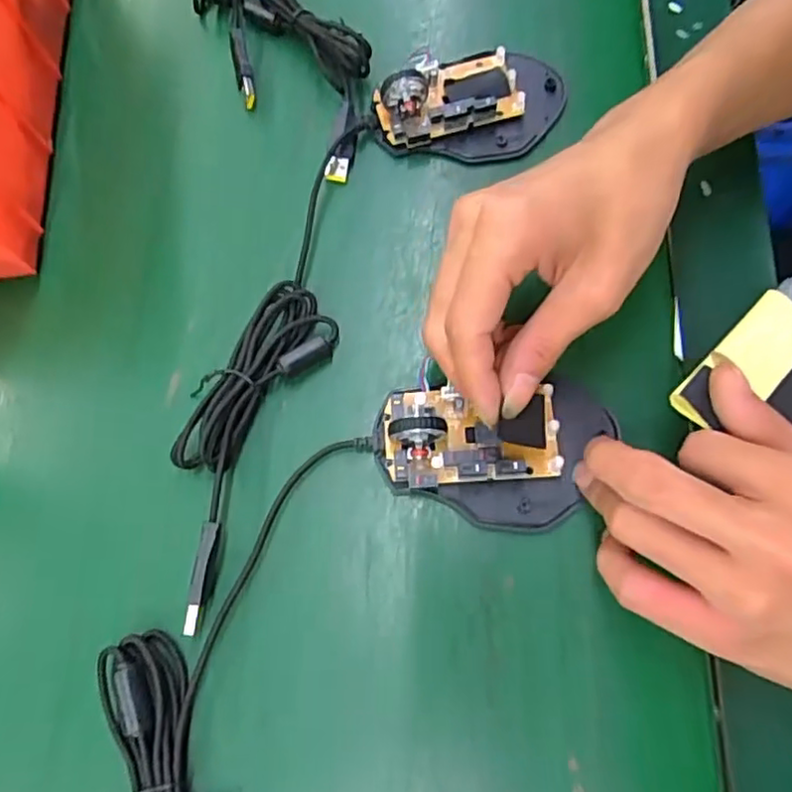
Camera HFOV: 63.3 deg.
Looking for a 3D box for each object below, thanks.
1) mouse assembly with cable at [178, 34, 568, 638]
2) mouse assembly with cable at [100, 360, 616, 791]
[{"bbox_3d":[-0.026,-0.072,0.326,0.085,0.026,0.323,31,74,14],"label":"mouse assembly with cable"},{"bbox_3d":[-0.012,0.090,0.271,0.136,0.033,0.288,39,76,14],"label":"mouse assembly with cable"}]

